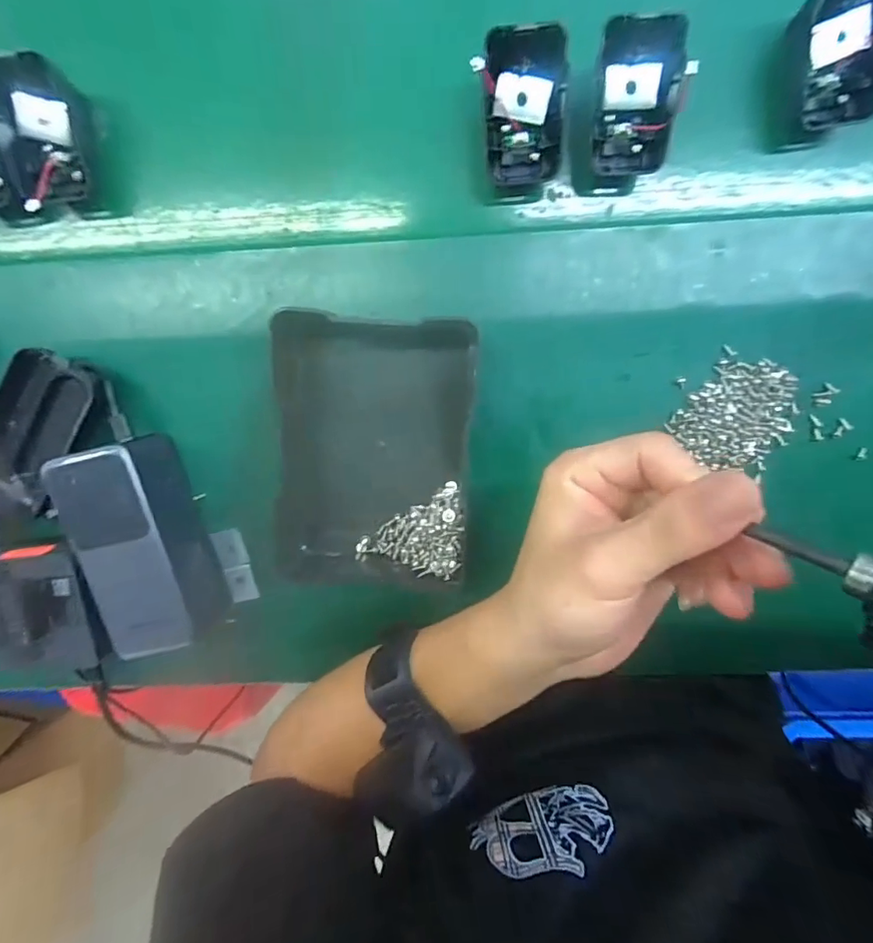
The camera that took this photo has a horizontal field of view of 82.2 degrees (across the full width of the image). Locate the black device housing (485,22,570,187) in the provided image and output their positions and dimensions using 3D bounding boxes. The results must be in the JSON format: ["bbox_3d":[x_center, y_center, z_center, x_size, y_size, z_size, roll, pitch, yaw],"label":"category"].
[{"bbox_3d":[0.047,-0.198,0.276,0.039,0.018,0.069,-2,121,5],"label":"black device housing"}]

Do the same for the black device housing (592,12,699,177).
[{"bbox_3d":[0.105,-0.203,0.275,0.036,0.026,0.066,-3,119,4],"label":"black device housing"}]

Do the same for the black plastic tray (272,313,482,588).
[{"bbox_3d":[-0.042,-0.009,0.317,0.125,0.021,0.169,3,101,2],"label":"black plastic tray"}]

